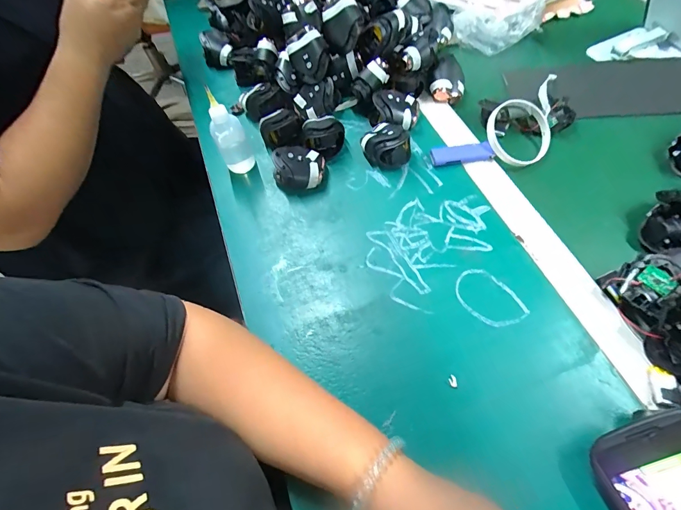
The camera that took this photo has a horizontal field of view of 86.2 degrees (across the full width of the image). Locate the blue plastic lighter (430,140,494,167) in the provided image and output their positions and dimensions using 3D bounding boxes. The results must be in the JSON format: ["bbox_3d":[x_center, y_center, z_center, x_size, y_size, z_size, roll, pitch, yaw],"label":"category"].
[{"bbox_3d":[0.149,-0.123,0.449,0.075,0.015,0.022,-10,60,0],"label":"blue plastic lighter"}]

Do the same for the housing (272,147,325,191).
[{"bbox_3d":[-0.051,-0.104,0.445,0.064,0.042,0.043,-5,60,2],"label":"housing"}]

